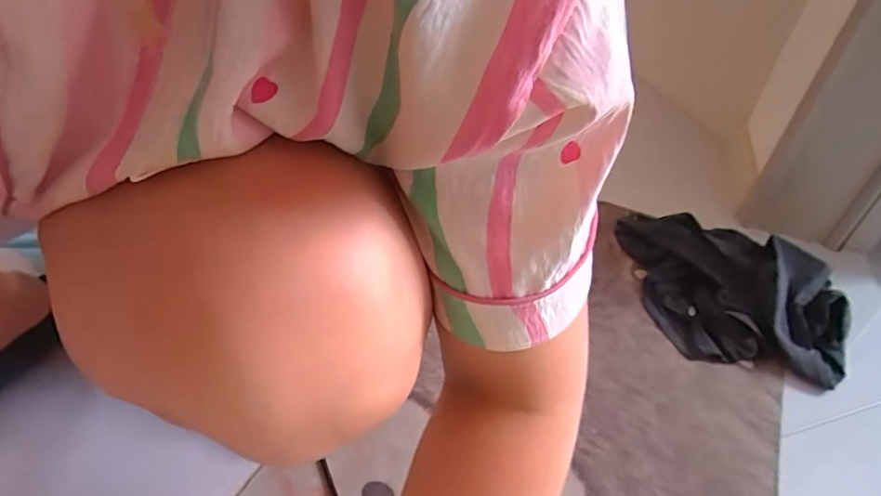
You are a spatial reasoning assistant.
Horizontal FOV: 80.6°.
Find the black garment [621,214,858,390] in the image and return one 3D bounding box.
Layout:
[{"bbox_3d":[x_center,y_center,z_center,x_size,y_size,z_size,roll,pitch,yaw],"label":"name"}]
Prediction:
[{"bbox_3d":[0.351,0.048,0.642,0.250,0.062,0.206,10,44,11],"label":"black garment"}]

